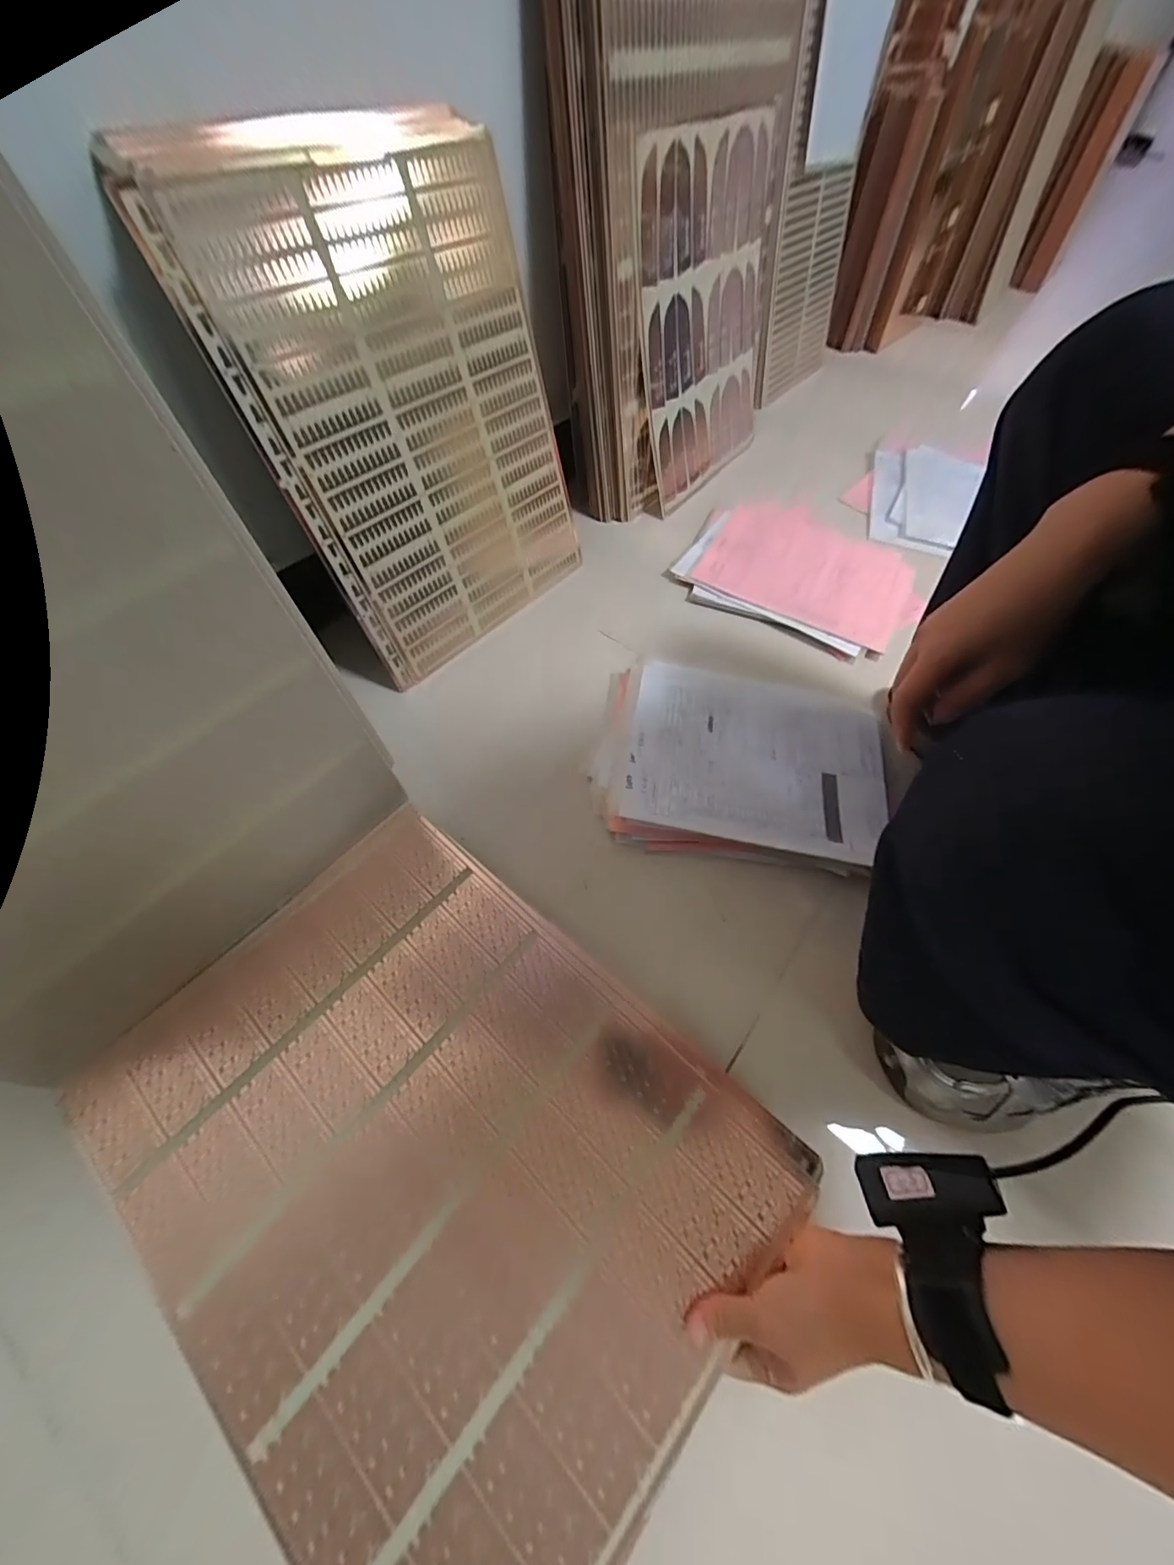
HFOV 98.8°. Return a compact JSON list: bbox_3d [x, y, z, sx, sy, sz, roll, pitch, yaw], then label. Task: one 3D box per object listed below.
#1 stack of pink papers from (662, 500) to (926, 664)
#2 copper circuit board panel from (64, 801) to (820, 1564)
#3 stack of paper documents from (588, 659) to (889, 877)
[{"bbox_3d":[0.343,-0.339,0.812,0.364,0.028,0.307,26,65,9],"label":"stack of pink papers"},{"bbox_3d":[-0.128,0.269,0.399,0.479,0.011,0.360,36,65,20],"label":"copper circuit board panel"},{"bbox_3d":[0.181,-0.029,0.594,0.331,0.025,0.258,11,59,5],"label":"stack of paper documents"}]

